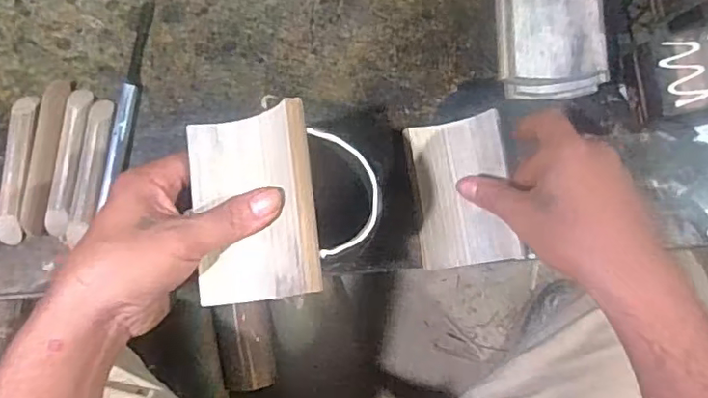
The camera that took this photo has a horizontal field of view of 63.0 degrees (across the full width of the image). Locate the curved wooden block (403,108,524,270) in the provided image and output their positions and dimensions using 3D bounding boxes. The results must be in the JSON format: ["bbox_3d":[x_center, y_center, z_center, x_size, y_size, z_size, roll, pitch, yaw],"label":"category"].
[{"bbox_3d":[0.083,-0.006,0.448,0.070,0.026,0.113,-8,80,-2],"label":"curved wooden block"}]

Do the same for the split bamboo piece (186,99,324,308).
[{"bbox_3d":[-0.057,0.004,0.345,0.076,0.022,0.111,-12,79,21],"label":"split bamboo piece"}]

